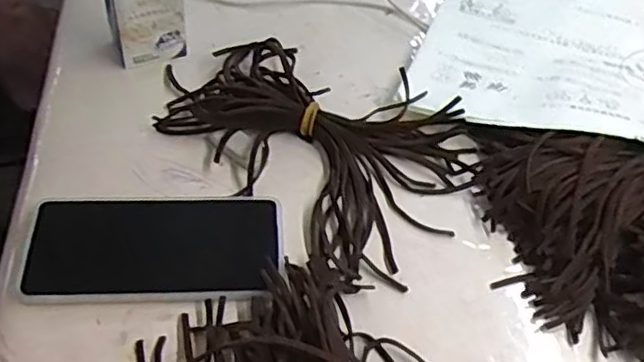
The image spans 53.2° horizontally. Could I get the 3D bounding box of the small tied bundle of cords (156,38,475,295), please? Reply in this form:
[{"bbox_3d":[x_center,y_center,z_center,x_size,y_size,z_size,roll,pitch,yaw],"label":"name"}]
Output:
[{"bbox_3d":[-0.003,-0.041,0.495,0.242,0.038,0.169,39,58,23],"label":"small tied bundle of cords"}]

